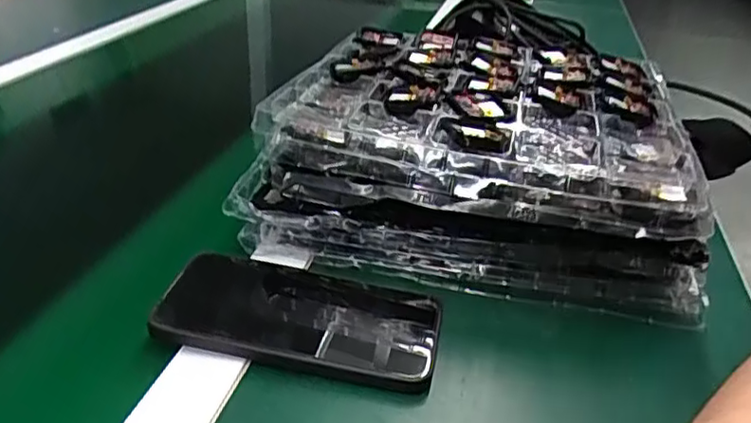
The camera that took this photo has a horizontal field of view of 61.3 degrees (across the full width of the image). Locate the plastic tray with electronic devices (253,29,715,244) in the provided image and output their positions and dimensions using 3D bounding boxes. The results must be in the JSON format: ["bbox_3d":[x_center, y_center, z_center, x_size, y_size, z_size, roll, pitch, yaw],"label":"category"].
[{"bbox_3d":[0.091,-0.088,0.503,0.290,0.039,0.278,11,31,13],"label":"plastic tray with electronic devices"}]

